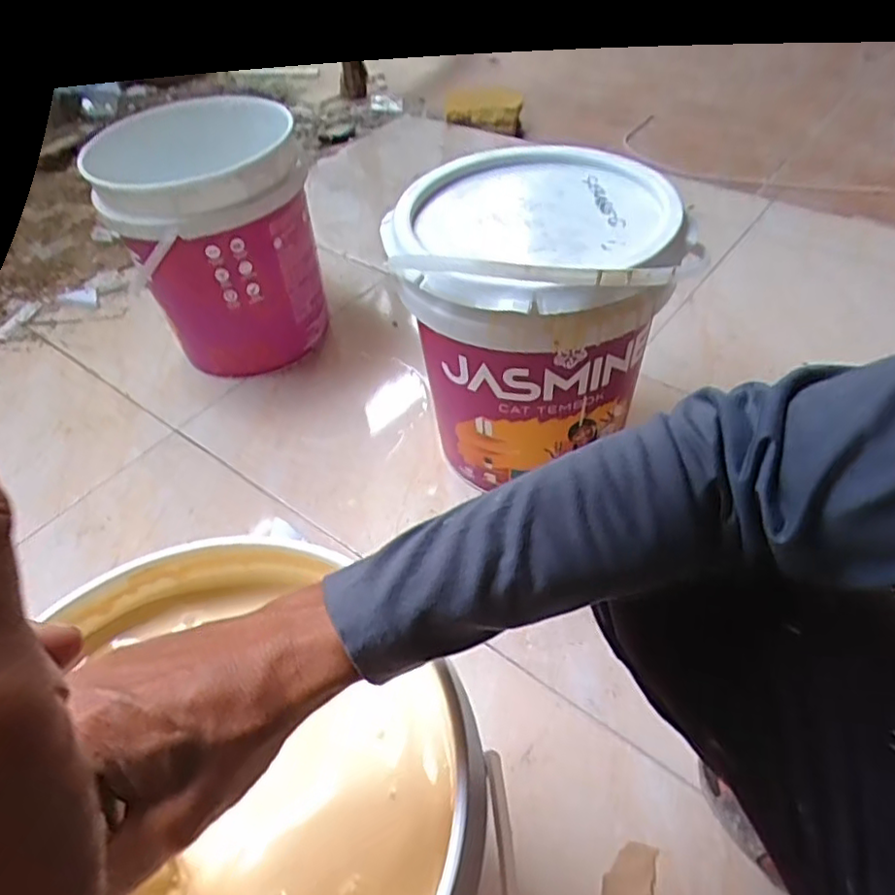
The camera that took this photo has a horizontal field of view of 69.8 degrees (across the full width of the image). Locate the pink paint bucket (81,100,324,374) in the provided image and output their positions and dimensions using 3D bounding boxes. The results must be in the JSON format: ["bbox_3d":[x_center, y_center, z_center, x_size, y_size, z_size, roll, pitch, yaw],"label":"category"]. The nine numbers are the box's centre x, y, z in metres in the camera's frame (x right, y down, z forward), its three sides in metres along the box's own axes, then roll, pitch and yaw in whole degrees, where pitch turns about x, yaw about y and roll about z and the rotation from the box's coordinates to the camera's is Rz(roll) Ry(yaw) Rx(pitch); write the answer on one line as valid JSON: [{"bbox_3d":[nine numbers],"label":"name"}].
[{"bbox_3d":[-0.348,-0.310,1.016,0.279,0.340,0.246,-28,50,-19],"label":"pink paint bucket"}]

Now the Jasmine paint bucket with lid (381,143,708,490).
[{"bbox_3d":[0.097,-0.148,0.748,0.284,0.312,0.303,3,49,7],"label":"Jasmine paint bucket with lid"}]

